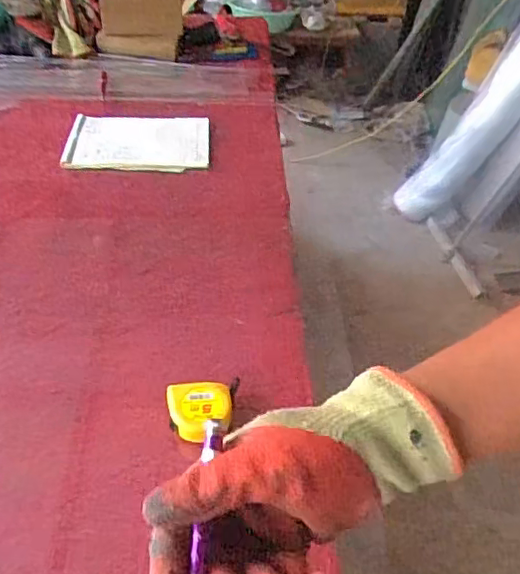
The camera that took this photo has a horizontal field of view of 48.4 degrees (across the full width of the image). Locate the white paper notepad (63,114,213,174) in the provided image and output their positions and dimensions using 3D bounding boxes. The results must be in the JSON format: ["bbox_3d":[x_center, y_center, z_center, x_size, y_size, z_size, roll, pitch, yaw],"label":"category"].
[{"bbox_3d":[-0.235,-0.288,1.131,0.268,0.019,0.196,-2,43,-5],"label":"white paper notepad"}]

